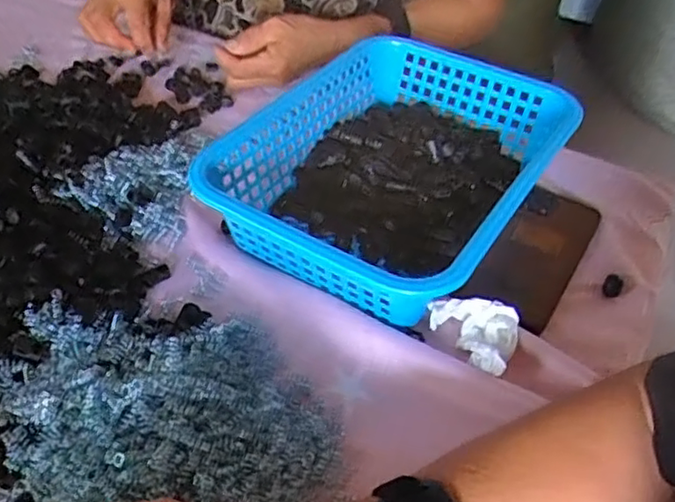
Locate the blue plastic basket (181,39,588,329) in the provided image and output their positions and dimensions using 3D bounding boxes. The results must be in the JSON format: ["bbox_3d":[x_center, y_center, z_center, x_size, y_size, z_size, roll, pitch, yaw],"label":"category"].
[{"bbox_3d":[0.052,-0.068,0.541,0.210,0.079,0.295,26,49,21],"label":"blue plastic basket"}]

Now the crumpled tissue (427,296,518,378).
[{"bbox_3d":[0.094,0.058,0.455,0.061,0.029,0.049,23,47,18],"label":"crumpled tissue"}]

